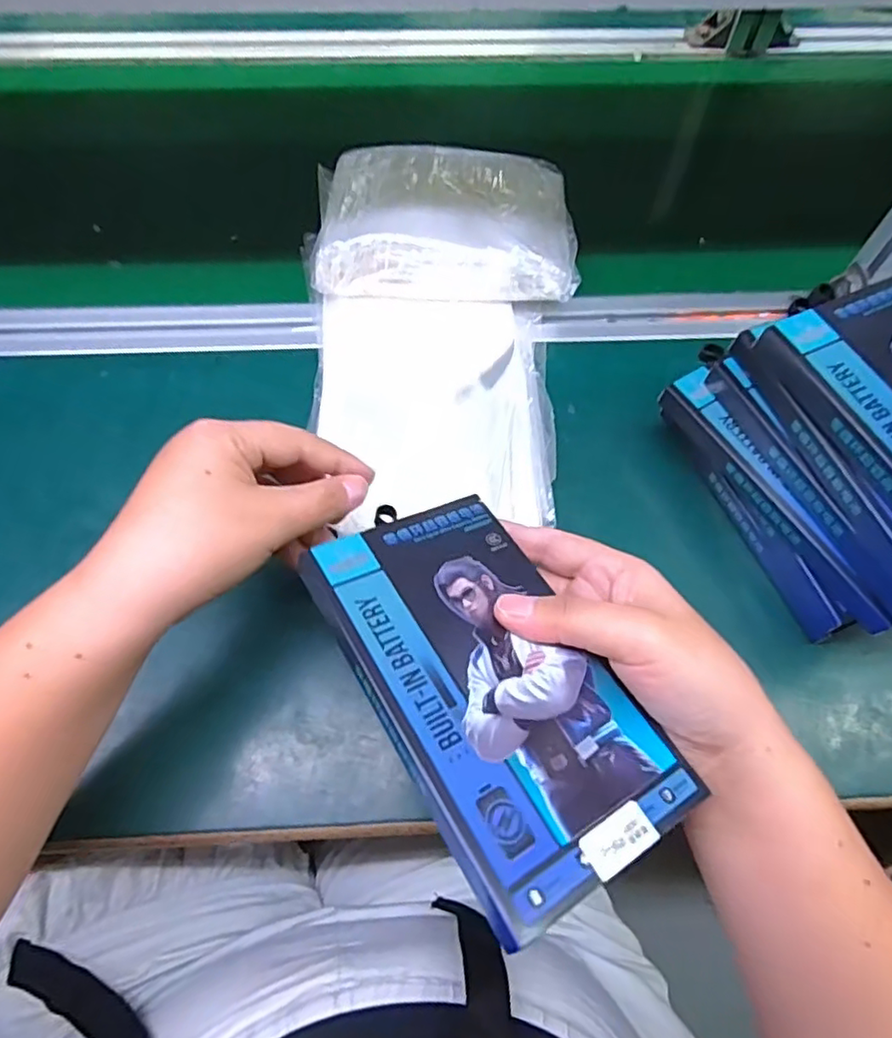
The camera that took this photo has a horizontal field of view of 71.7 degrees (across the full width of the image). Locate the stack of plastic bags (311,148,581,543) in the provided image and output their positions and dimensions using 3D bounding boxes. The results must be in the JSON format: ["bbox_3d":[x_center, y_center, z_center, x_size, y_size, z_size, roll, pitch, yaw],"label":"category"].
[{"bbox_3d":[-0.001,-0.125,0.397,0.170,0.050,0.301,0,65,0],"label":"stack of plastic bags"}]

